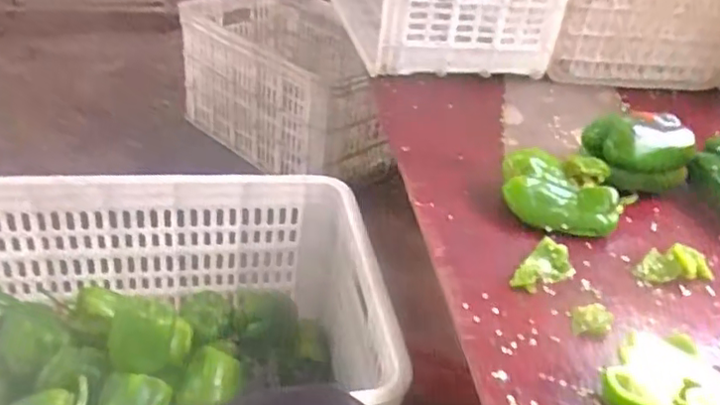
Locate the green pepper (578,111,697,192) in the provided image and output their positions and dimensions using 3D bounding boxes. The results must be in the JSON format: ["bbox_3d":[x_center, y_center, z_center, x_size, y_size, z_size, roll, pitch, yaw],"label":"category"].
[{"bbox_3d":[0.330,-0.061,0.749,0.120,0.077,0.073,-2,33,-13],"label":"green pepper"}]

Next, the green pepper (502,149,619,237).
[{"bbox_3d":[0.219,-0.004,0.690,0.130,0.057,0.086,15,33,13],"label":"green pepper"}]

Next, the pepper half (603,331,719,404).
[{"bbox_3d":[0.228,0.142,0.463,0.080,0.044,0.084,24,36,26],"label":"pepper half"}]

